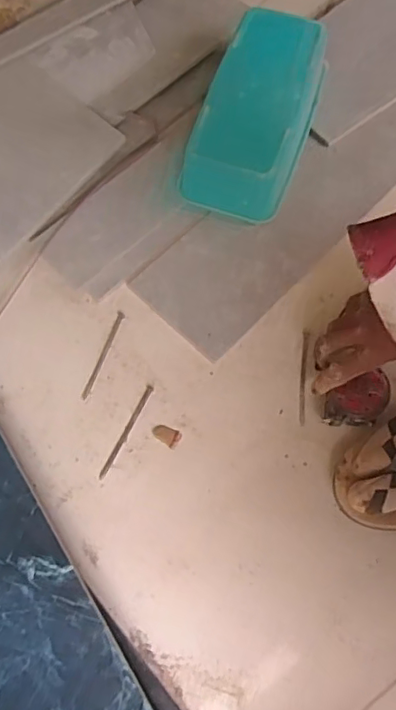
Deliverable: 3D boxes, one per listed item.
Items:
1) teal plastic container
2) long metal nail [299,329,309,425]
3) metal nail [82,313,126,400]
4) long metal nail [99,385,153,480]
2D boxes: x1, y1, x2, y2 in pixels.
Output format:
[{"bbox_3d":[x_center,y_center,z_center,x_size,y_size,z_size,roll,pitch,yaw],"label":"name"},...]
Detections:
[{"bbox_3d":[0.073,-0.285,0.683,0.122,0.090,0.245,19,69,6],"label":"teal plastic container"},{"bbox_3d":[0.114,0.022,0.623,0.008,0.004,0.109,6,69,3],"label":"long metal nail"},{"bbox_3d":[-0.105,0.000,0.638,0.007,0.004,0.108,18,70,8],"label":"metal nail"},{"bbox_3d":[-0.075,0.079,0.602,0.008,0.004,0.108,24,71,10],"label":"long metal nail"}]

